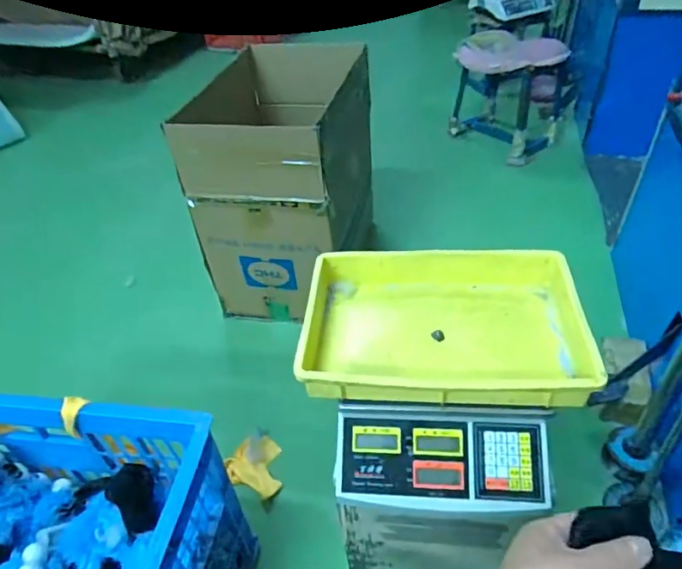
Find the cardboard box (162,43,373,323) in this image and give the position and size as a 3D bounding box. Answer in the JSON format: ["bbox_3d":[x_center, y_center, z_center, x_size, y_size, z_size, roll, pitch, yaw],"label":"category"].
[{"bbox_3d":[-0.129,-0.284,1.405,0.373,0.534,0.551,6,44,13],"label":"cardboard box"}]

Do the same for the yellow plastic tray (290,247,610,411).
[{"bbox_3d":[0.133,0.048,0.685,0.356,0.064,0.252,2,43,8],"label":"yellow plastic tray"}]

